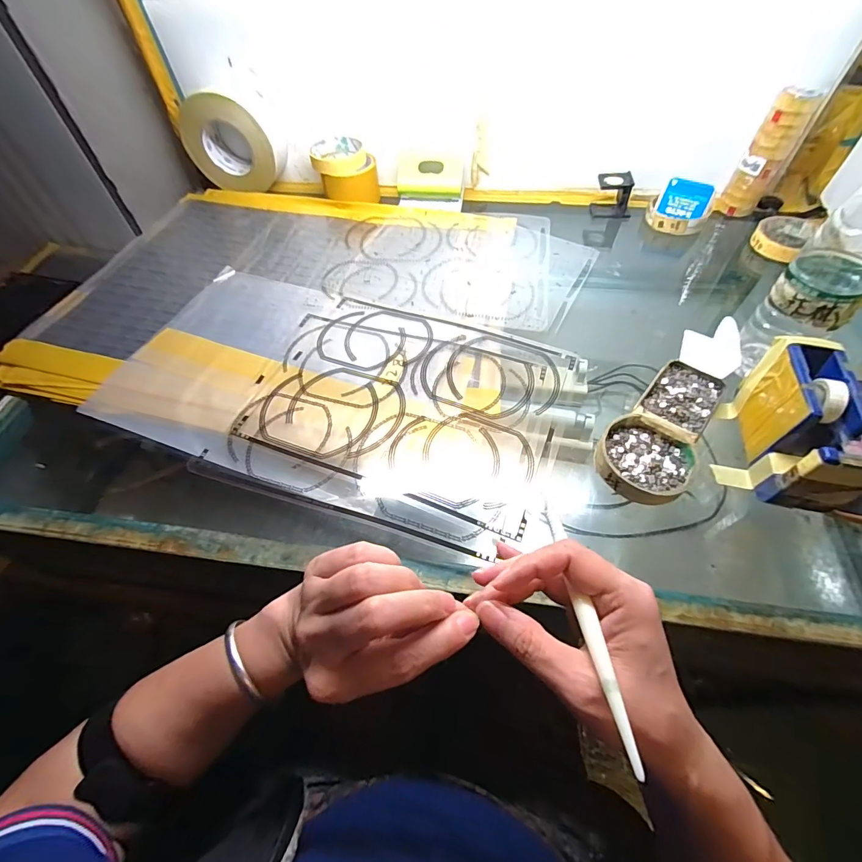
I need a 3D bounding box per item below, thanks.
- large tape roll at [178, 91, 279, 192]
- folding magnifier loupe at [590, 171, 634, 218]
[{"bbox_3d":[-0.307,-0.442,0.649,0.133,0.131,0.045,8,55,7],"label":"large tape roll"},{"bbox_3d":[0.272,-0.351,0.620,0.052,0.049,0.032,6,55,6],"label":"folding magnifier loupe"}]

